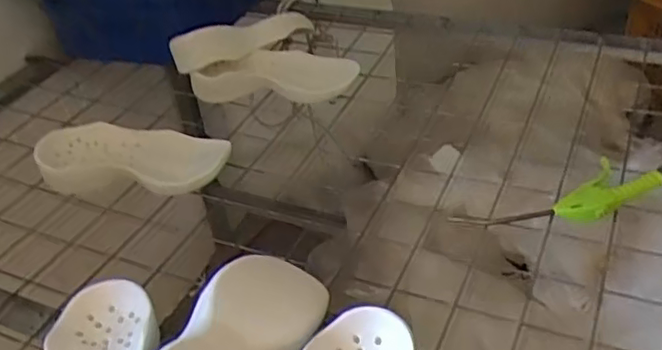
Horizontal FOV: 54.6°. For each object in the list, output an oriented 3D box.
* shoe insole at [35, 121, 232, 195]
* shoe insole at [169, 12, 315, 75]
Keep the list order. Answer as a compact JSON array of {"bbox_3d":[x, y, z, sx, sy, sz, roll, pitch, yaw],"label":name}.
[{"bbox_3d":[-0.253,-0.023,0.833,0.253,0.045,0.089,2,39,11],"label":"shoe insole"},{"bbox_3d":[-0.129,-0.207,0.967,0.220,0.077,0.043,-20,40,-15],"label":"shoe insole"}]

